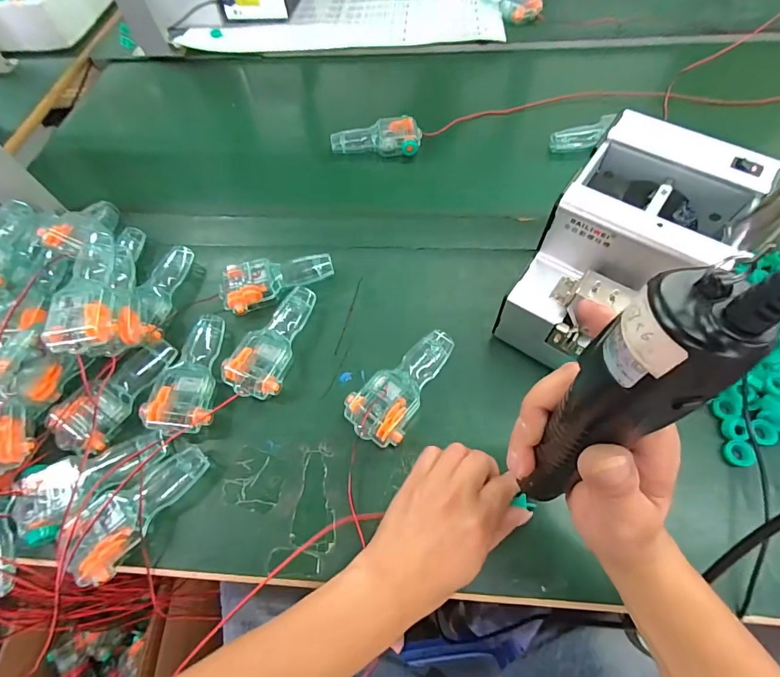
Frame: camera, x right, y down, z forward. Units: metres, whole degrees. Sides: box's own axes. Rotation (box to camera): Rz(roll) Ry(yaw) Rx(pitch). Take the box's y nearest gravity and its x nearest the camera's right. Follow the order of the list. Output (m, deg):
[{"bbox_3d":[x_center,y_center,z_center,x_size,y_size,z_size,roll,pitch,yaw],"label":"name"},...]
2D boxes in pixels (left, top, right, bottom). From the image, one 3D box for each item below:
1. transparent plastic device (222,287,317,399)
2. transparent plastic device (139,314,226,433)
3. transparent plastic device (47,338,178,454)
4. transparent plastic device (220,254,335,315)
[{"bbox_3d":[-0.123,0.001,0.422,0.055,0.027,0.126,12,62,10],"label":"transparent plastic device"},{"bbox_3d":[-0.202,0.033,0.404,0.056,0.033,0.124,-5,61,0],"label":"transparent plastic device"},{"bbox_3d":[-0.268,0.047,0.387,0.050,0.031,0.122,21,64,14],"label":"transparent plastic device"},{"bbox_3d":[-0.128,-0.071,0.457,0.122,0.023,0.054,-23,62,-9],"label":"transparent plastic device"}]

